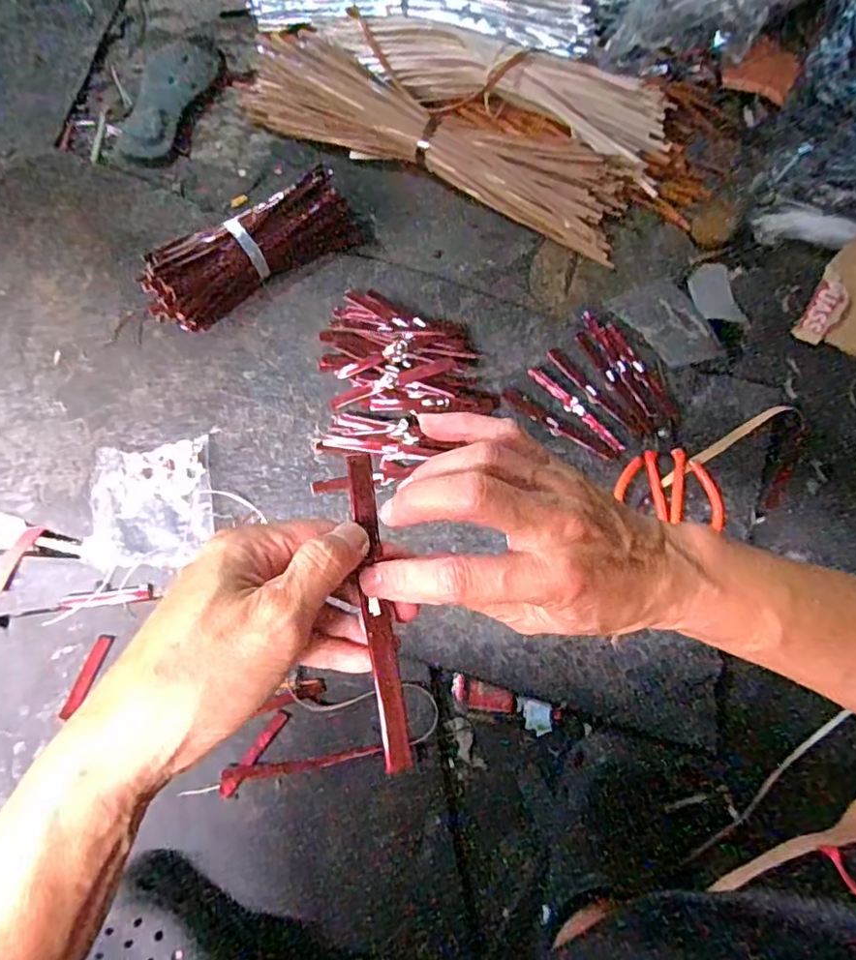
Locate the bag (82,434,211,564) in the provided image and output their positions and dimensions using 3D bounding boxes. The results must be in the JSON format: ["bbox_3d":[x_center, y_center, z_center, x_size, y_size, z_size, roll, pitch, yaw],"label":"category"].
[{"bbox_3d":[-0.289,0.023,0.621,0.119,0.037,0.141,-10,75,-9],"label":"bag"}]

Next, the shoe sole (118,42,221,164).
[{"bbox_3d":[-0.362,-0.531,0.827,0.088,0.019,0.238,16,72,-2],"label":"shoe sole"}]

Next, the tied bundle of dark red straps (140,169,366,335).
[{"bbox_3d":[-0.207,-0.266,0.708,0.255,0.055,0.083,-29,73,-10],"label":"tied bundle of dark red straps"}]

